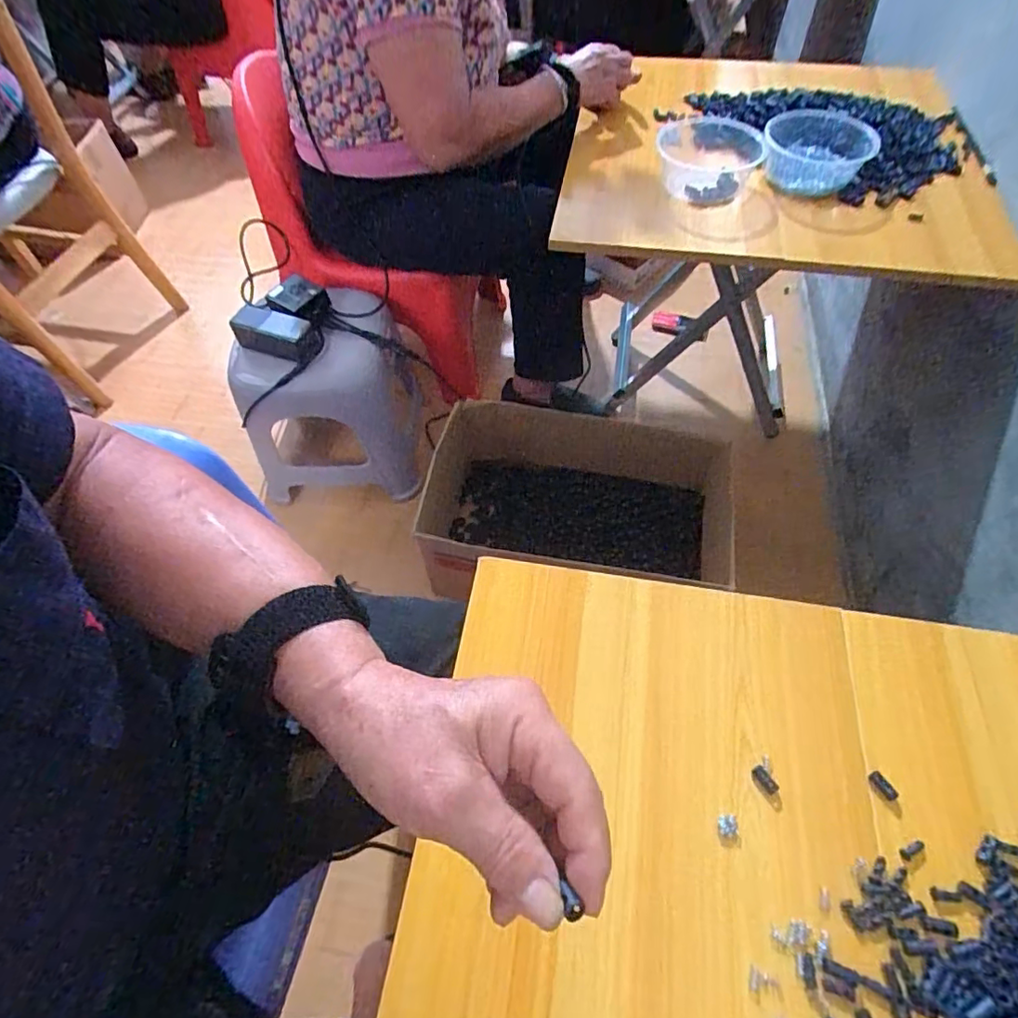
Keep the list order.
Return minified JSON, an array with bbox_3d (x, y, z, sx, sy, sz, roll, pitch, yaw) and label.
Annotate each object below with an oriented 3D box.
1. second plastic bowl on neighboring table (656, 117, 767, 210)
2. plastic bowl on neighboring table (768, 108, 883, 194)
[{"bbox_3d":[0.285,-0.503,0.800,0.127,0.070,0.152,3,58,4],"label":"second plastic bowl on neighboring table"},{"bbox_3d":[0.413,-0.483,0.752,0.138,0.062,0.133,16,60,12],"label":"plastic bowl on neighboring table"}]

